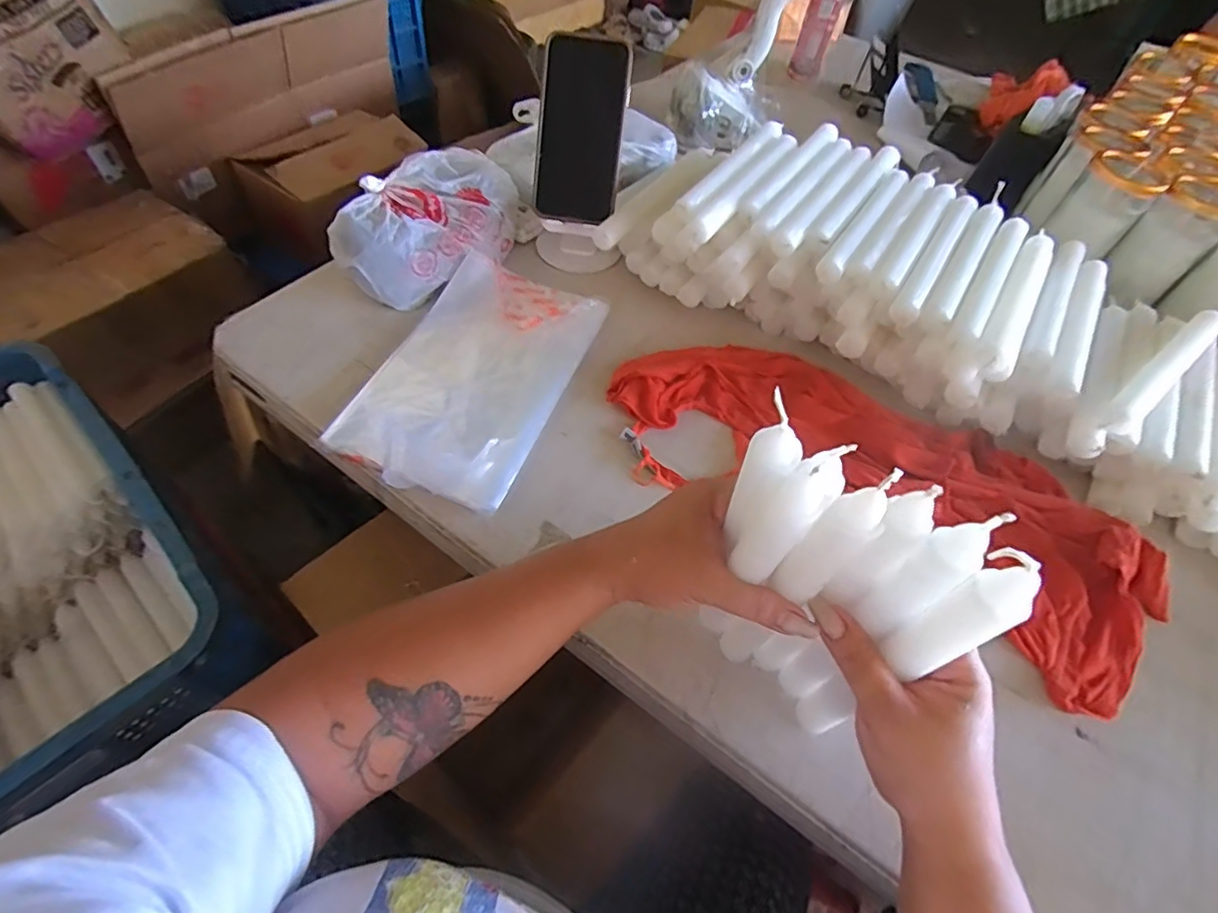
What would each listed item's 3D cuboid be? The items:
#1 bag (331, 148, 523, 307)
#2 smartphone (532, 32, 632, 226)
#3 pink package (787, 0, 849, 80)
[{"bbox_3d":[-0.178,-0.230,0.570,0.126,0.067,0.176,26,59,13],"label":"bag"},{"bbox_3d":[-0.027,-0.305,0.541,0.080,0.154,0.012,10,17,7],"label":"smartphone"},{"bbox_3d":[0.330,-0.672,0.917,0.047,0.118,0.031,36,44,20],"label":"pink package"}]

